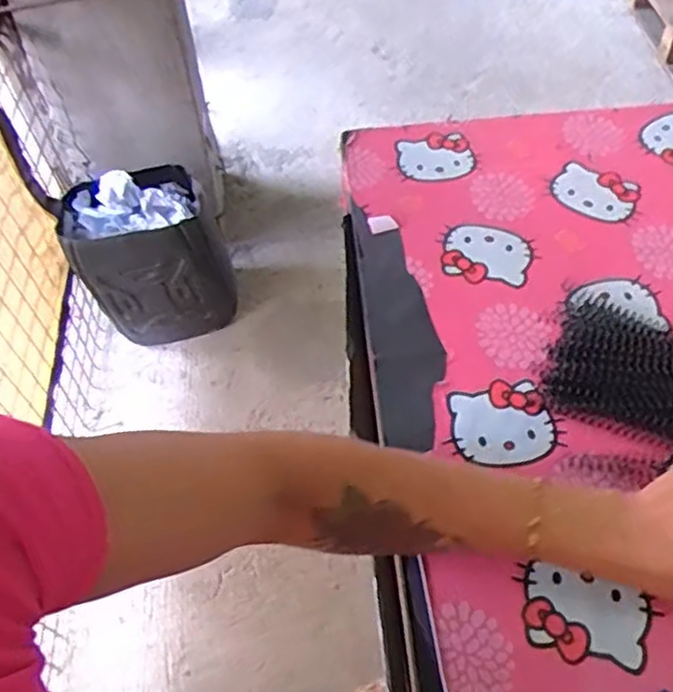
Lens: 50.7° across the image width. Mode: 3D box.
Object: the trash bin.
[{"bbox_3d":[-0.397,-0.181,1.575,0.321,0.353,0.213,-10,54,-4],"label":"trash bin"}]

